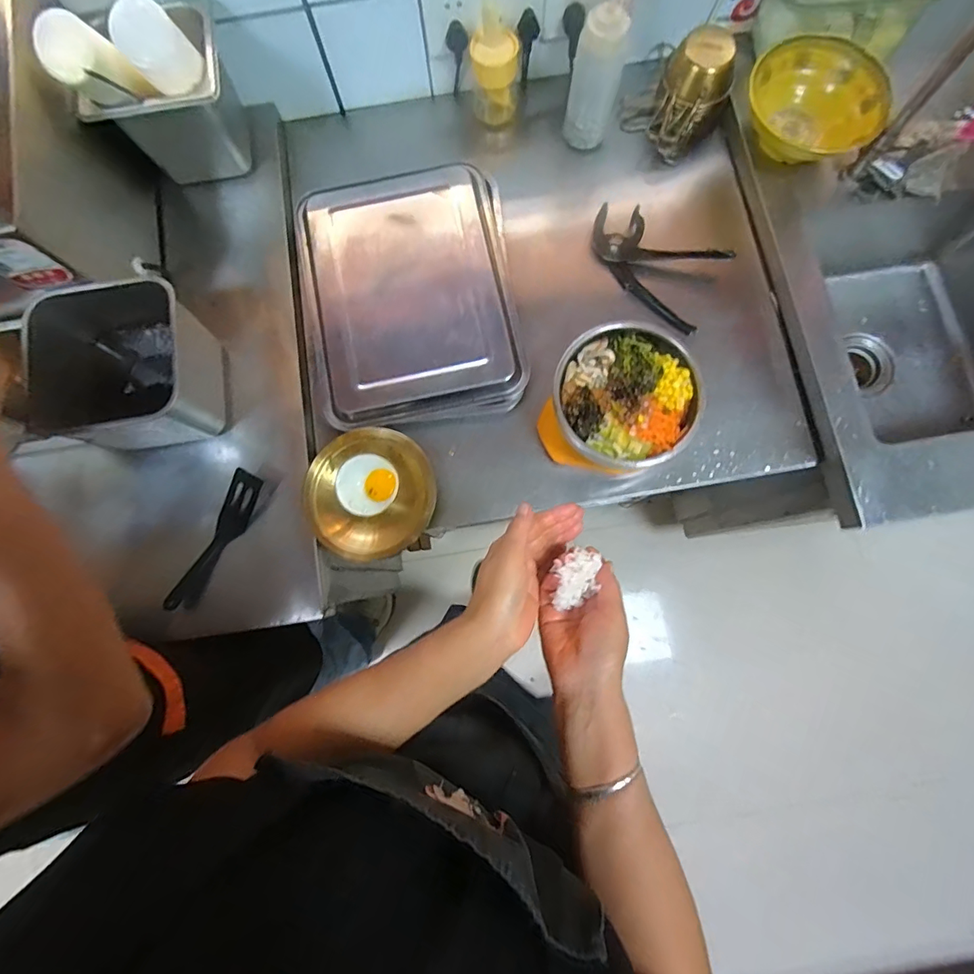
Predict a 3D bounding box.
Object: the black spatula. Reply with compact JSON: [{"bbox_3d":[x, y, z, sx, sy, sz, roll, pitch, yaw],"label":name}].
[{"bbox_3d":[-0.353,0.072,0.625,0.040,0.042,0.195,27,81,6],"label":"black spatula"}]

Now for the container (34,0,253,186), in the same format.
[{"bbox_3d":[-0.427,-0.529,0.626,0.187,0.208,0.153,-23,80,-3],"label":"container"}]

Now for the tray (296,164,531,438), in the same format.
[{"bbox_3d":[-0.116,-0.296,0.697,0.302,0.038,0.411,-8,80,0],"label":"tray"}]

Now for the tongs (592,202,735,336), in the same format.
[{"bbox_3d":[0.241,-0.329,0.706,0.202,0.025,0.133,27,82,6],"label":"tongs"}]

